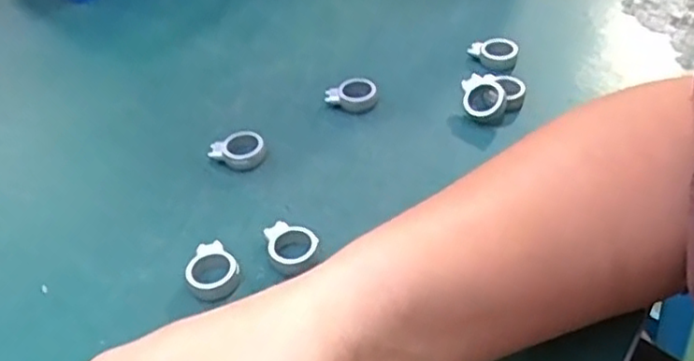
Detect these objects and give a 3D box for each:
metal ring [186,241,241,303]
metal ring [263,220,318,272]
[{"bbox_3d":[-0.069,0.046,0.335,0.026,0.011,0.034,-20,46,-15],"label":"metal ring"},{"bbox_3d":[-0.028,0.035,0.341,0.026,0.009,0.034,-13,44,-8],"label":"metal ring"}]

